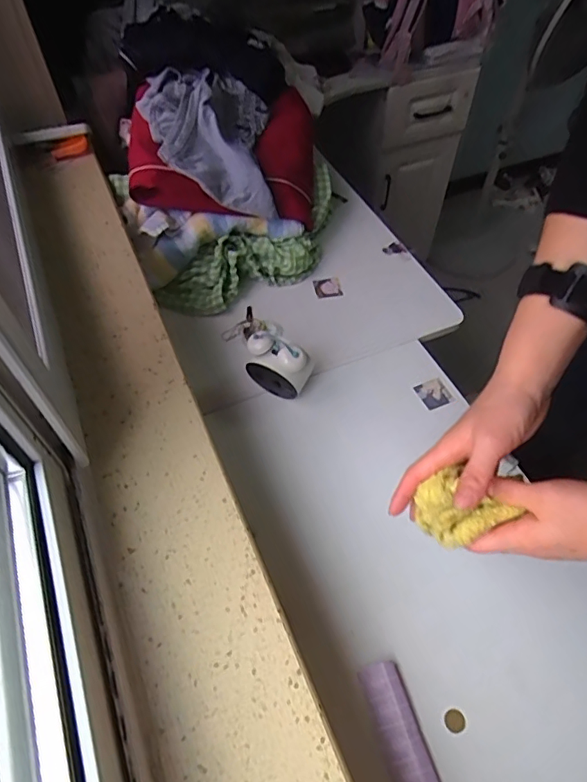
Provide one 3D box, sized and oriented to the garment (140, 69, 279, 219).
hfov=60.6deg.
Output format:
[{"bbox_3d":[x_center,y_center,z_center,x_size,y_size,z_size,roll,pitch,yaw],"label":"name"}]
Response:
[{"bbox_3d":[-0.139,-0.415,0.830,0.193,0.119,0.220,-3,54,-2],"label":"garment"}]

